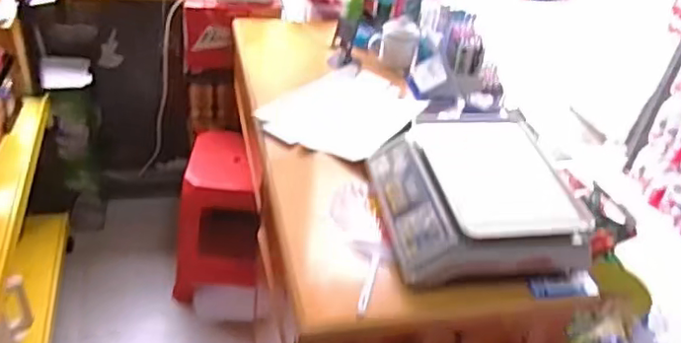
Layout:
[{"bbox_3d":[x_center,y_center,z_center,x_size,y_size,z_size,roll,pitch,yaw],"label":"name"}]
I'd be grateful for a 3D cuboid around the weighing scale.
[{"bbox_3d":[0.232,0.032,1.121,0.320,0.093,0.352,-3,39,-13],"label":"weighing scale"}]

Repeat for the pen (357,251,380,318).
[{"bbox_3d":[0.047,0.180,0.996,0.017,0.009,0.144,13,38,8],"label":"pen"}]

